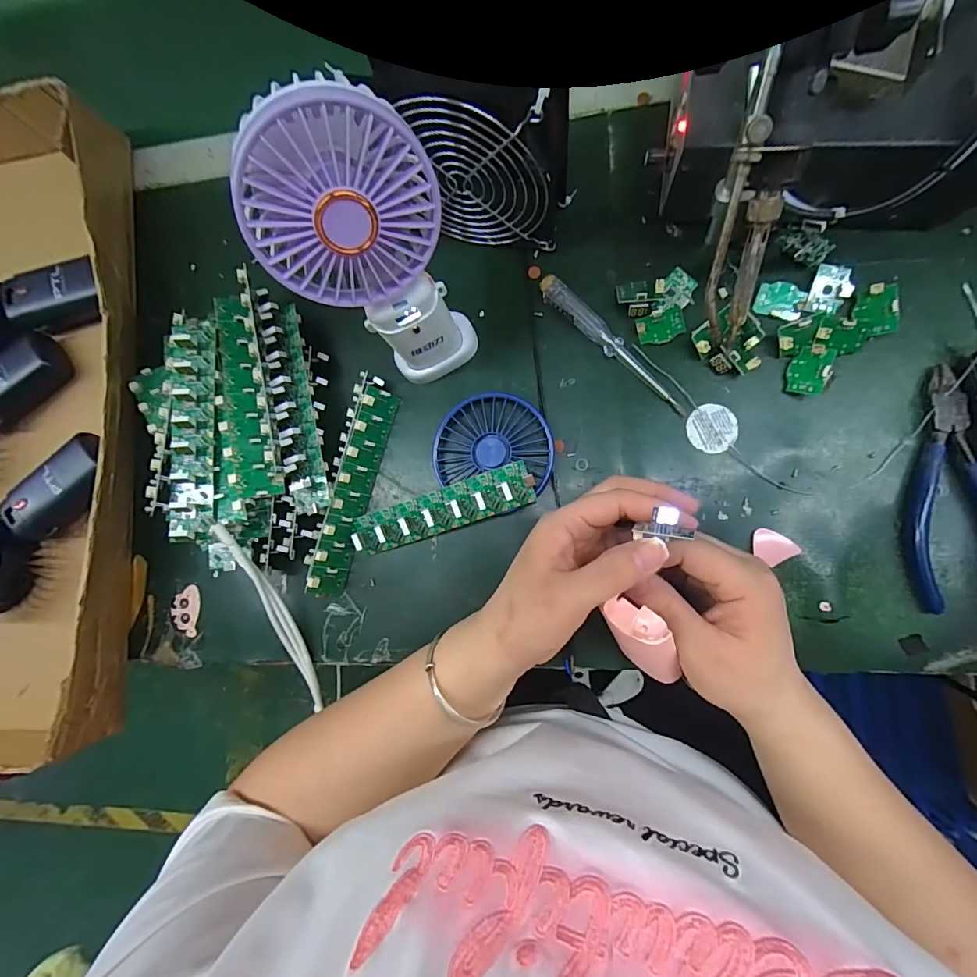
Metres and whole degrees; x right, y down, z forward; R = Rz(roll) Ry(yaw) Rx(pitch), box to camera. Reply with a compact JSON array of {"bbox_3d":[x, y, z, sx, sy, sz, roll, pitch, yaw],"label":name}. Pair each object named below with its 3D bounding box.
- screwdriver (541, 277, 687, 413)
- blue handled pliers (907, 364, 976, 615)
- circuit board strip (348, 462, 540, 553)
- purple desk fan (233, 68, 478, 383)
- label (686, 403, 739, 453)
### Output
[{"bbox_3d":[0.089,-0.104,0.320,0.136,0.008,0.018,44,93,9],"label":"screwdriver"},{"bbox_3d":[0.285,0.002,0.280,0.049,0.013,0.152,-9,84,8],"label":"blue handled pliers"},{"bbox_3d":[-0.033,0.016,0.327,0.135,0.024,0.029,-18,83,7],"label":"circuit board strip"},{"bbox_3d":[-0.063,-0.127,0.262,0.075,0.180,0.079,-1,86,9],"label":"purple desk fan"},{"bbox_3d":[0.154,-0.042,0.309,0.033,0.004,0.033,-1,86,9],"label":"label"}]

